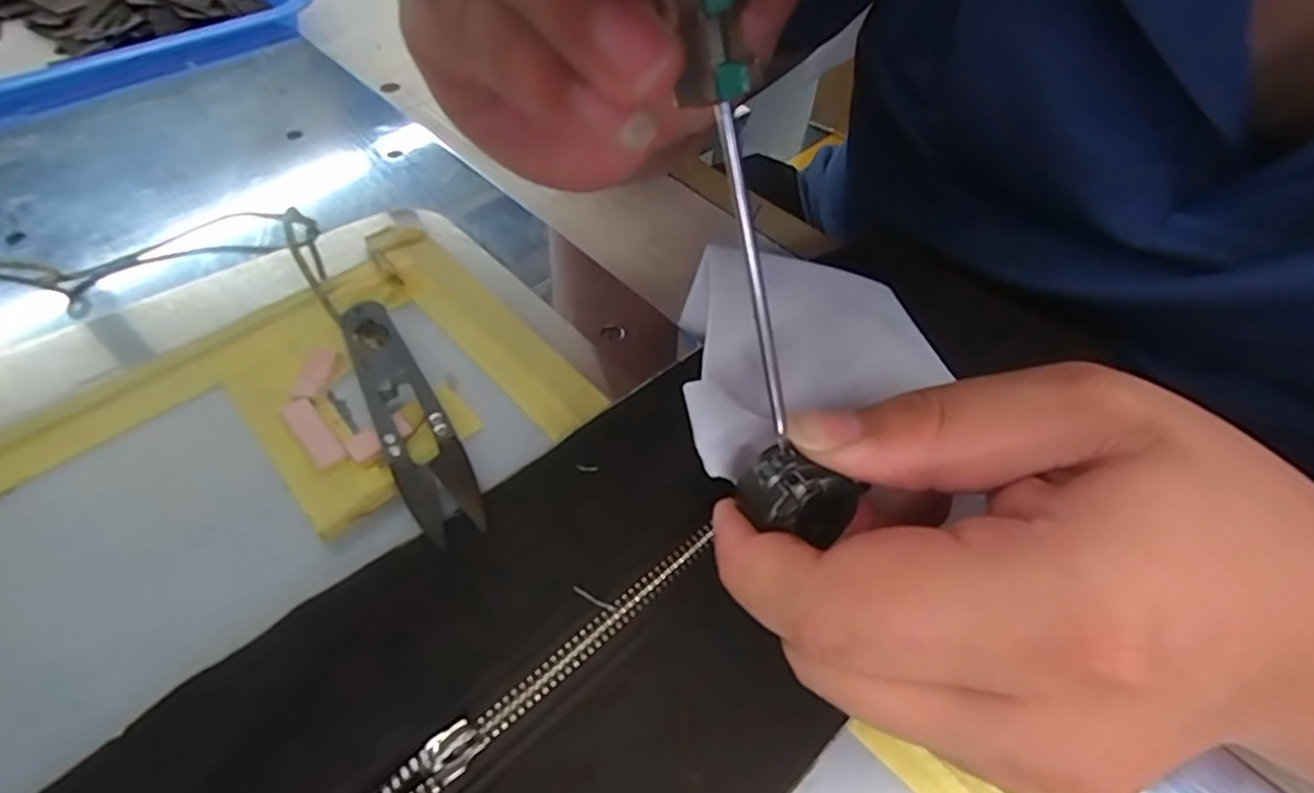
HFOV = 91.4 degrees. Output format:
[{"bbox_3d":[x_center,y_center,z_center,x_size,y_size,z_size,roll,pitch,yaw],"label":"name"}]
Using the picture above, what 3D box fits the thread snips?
[{"bbox_3d":[-0.084,0.005,0.214,0.022,0.010,0.098,-24,57,-20],"label":"thread snips"}]

